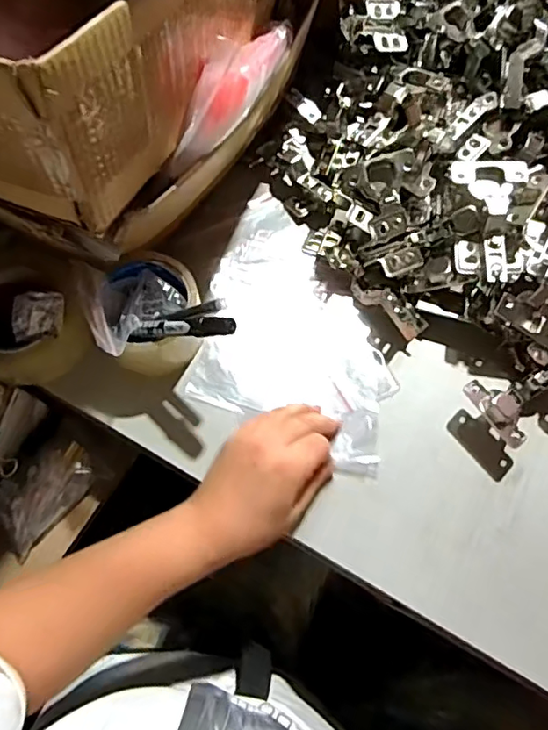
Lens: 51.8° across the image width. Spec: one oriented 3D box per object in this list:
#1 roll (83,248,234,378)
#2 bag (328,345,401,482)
[{"bbox_3d":[-0.096,-0.038,0.462,0.092,0.092,0.118,-28,71,-9],"label":"roll"},{"bbox_3d":[0.073,0.038,0.479,0.055,0.004,0.108,7,69,4],"label":"bag"}]

